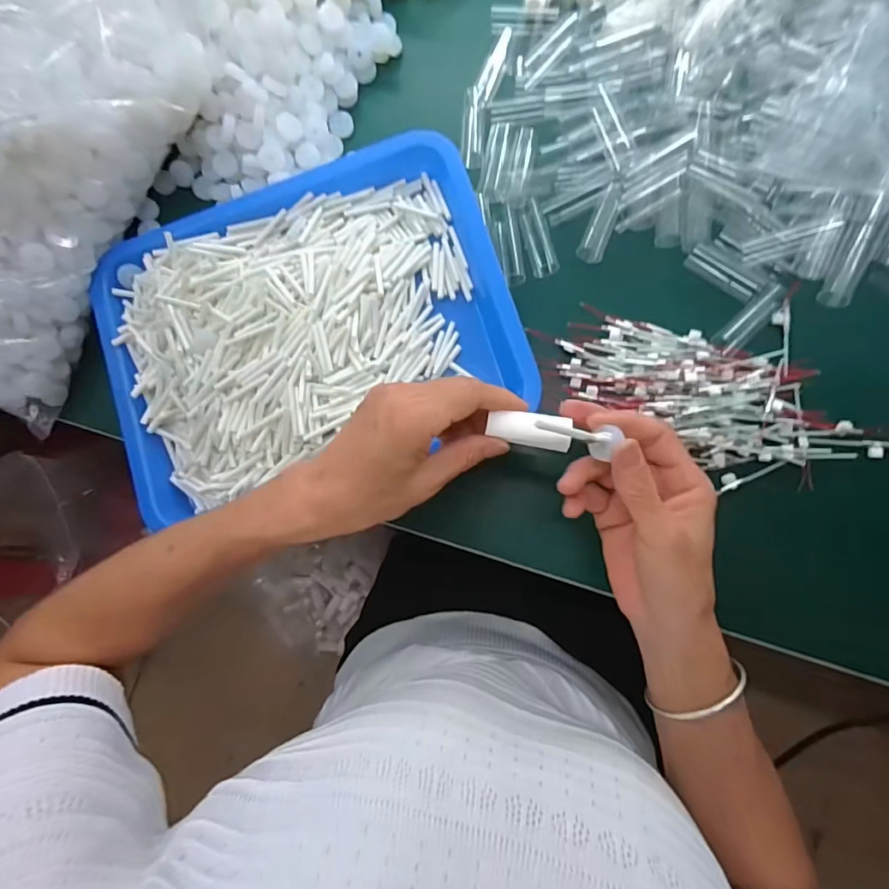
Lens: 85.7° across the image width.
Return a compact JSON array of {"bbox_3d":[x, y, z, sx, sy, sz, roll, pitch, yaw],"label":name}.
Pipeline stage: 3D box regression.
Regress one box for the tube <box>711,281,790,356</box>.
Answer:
[{"bbox_3d":[0.234,-0.097,0.364,0.018,0.015,0.069,44,90,8],"label":"tube"}]

